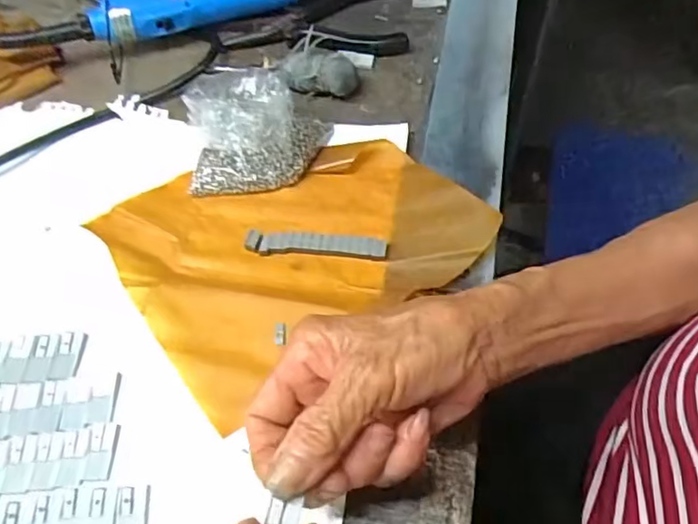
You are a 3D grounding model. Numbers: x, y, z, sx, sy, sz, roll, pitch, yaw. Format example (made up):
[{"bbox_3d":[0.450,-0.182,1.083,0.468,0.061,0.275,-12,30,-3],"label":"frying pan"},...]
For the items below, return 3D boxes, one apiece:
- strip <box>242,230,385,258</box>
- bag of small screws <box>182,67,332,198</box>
[{"bbox_3d":[-0.020,-0.010,0.359,0.085,0.006,0.016,5,55,8],"label":"strip"},{"bbox_3d":[-0.062,-0.094,0.394,0.089,0.046,0.085,-7,54,-1],"label":"bag of small screws"}]

